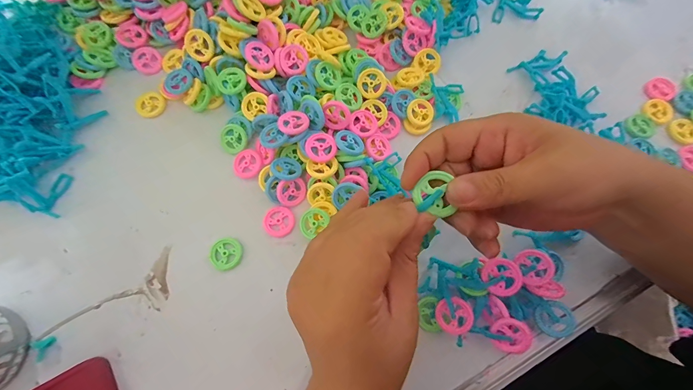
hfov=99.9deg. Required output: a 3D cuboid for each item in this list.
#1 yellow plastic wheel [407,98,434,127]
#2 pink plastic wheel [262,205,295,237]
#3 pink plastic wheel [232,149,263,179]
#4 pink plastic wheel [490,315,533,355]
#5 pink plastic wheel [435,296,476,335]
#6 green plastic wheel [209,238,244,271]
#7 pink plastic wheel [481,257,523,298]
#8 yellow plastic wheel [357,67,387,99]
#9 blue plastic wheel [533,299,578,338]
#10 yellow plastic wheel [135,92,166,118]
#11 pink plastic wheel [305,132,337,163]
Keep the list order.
[{"bbox_3d":[0.079,-0.088,0.311,0.029,0.004,0.029,0,90,-6],"label":"yellow plastic wheel"},{"bbox_3d":[-0.066,0.026,0.285,0.029,0.006,0.029,0,75,-1],"label":"pink plastic wheel"},{"bbox_3d":[-0.101,-0.032,0.296,0.029,0.005,0.029,0,75,-1],"label":"pink plastic wheel"},{"bbox_3d":[0.136,0.117,0.240,0.029,0.007,0.031,2,98,11],"label":"pink plastic wheel"},{"bbox_3d":[0.091,0.102,0.246,0.029,0.004,0.030,0,88,11],"label":"pink plastic wheel"},{"bbox_3d":[-0.113,0.056,0.275,0.028,0.010,0.028,-33,76,-10],"label":"green plastic wheel"},{"bbox_3d":[0.127,0.067,0.237,0.028,0.005,0.030,-3,78,17],"label":"pink plastic wheel"},{"bbox_3d":[0.026,-0.117,0.303,0.028,0.004,0.029,1,96,10],"label":"yellow plastic wheel"},{"bbox_3d":[0.180,0.107,0.251,0.028,0.004,0.030,-4,77,19],"label":"blue plastic wheel"},{"bbox_3d":[-0.213,-0.098,0.316,0.029,0.004,0.032,-39,79,-10],"label":"yellow plastic wheel"},{"bbox_3d":[-0.025,-0.045,0.279,0.028,0.008,0.029,0,75,-1],"label":"pink plastic wheel"}]

